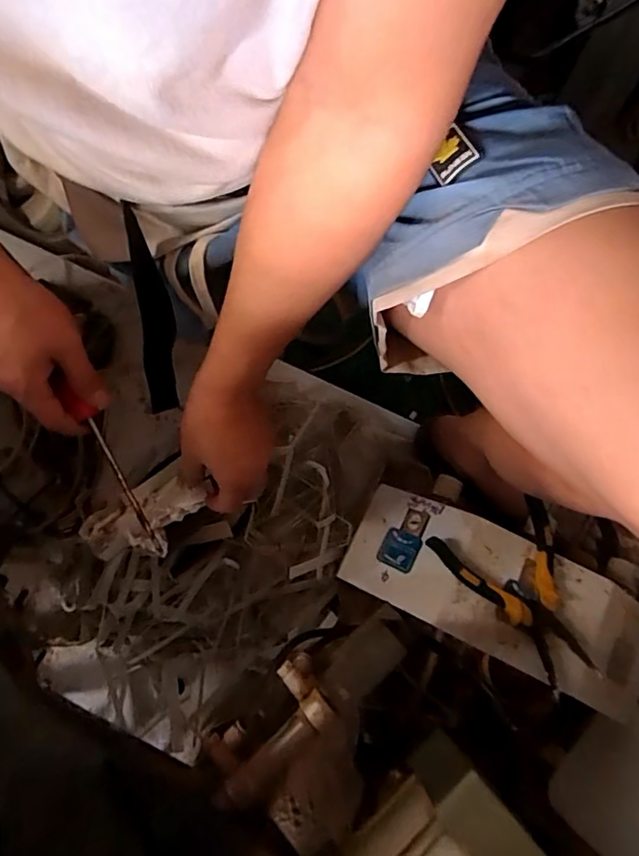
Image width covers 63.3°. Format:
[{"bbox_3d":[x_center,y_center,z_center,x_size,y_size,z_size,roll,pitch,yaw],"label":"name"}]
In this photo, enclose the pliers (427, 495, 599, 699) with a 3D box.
[{"bbox_3d":[0.199,0.164,0.506,0.118,0.015,0.167,-23,77,-7],"label":"pliers"}]

